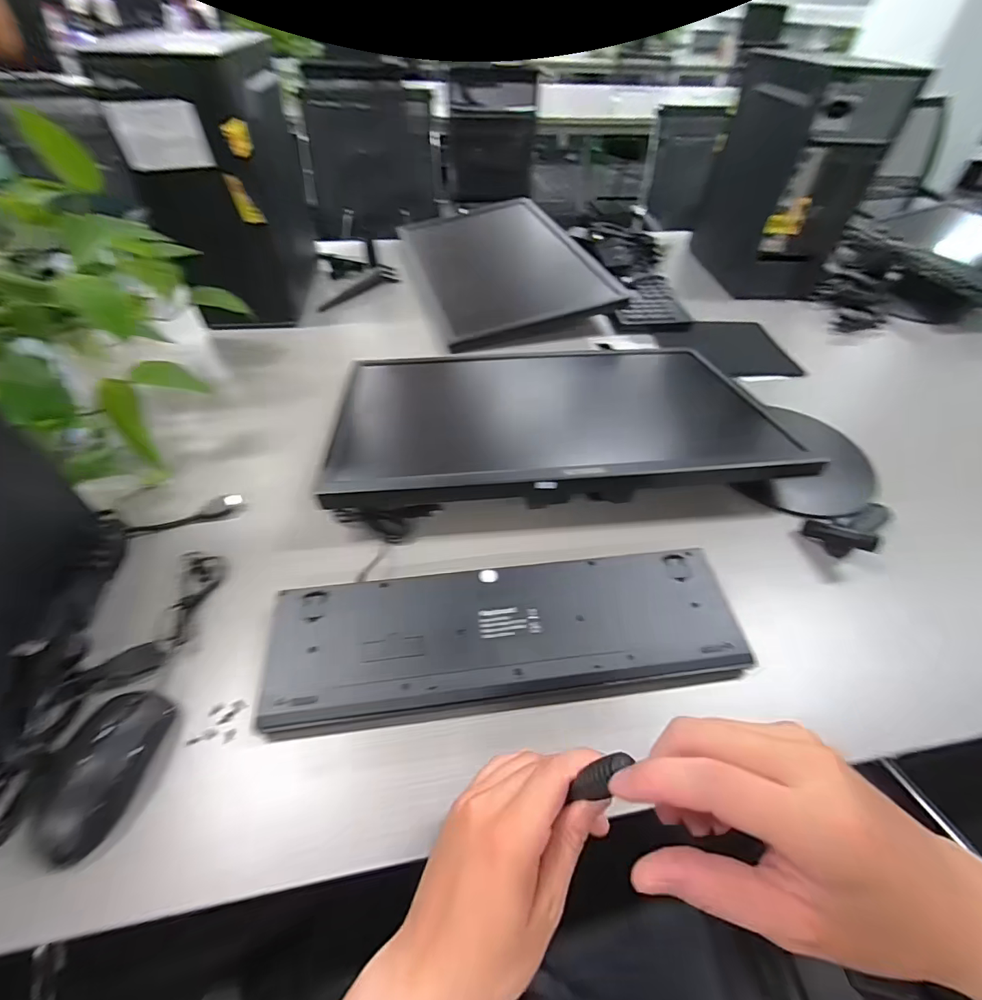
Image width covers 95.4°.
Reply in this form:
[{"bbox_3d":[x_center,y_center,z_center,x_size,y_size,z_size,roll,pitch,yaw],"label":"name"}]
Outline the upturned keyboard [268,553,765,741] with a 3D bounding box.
[{"bbox_3d":[0.016,0.125,0.414,0.409,0.037,0.123,-4,49,-6],"label":"upturned keyboard"}]

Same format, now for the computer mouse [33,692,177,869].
[{"bbox_3d":[-0.289,0.201,0.335,0.053,0.033,0.108,1,49,-1],"label":"computer mouse"}]

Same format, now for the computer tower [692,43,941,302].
[{"bbox_3d":[0.575,-0.632,0.886,0.160,0.330,0.300,-1,49,-3],"label":"computer tower"}]

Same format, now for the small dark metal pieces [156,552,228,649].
[{"bbox_3d":[-0.290,0.091,0.434,0.034,0.030,0.097,-4,49,-6],"label":"small dark metal pieces"}]

